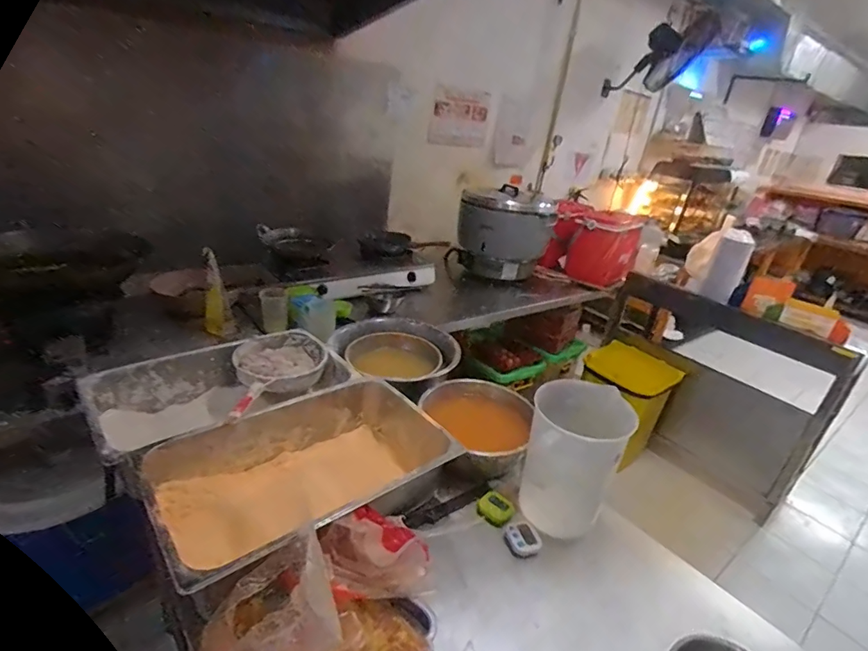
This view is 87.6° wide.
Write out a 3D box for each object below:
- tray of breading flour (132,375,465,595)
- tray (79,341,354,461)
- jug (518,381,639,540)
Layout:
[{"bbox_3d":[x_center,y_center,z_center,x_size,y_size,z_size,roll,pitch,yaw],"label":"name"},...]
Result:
[{"bbox_3d":[-0.227,0.295,0.879,0.546,0.166,0.330,-16,34,-40],"label":"tray of breading flour"},{"bbox_3d":[-0.451,0.187,1.030,0.508,0.179,0.279,-15,33,-38],"label":"tray"},{"bbox_3d":[0.265,0.277,0.908,0.161,0.272,0.152,11,25,8],"label":"jug"}]

